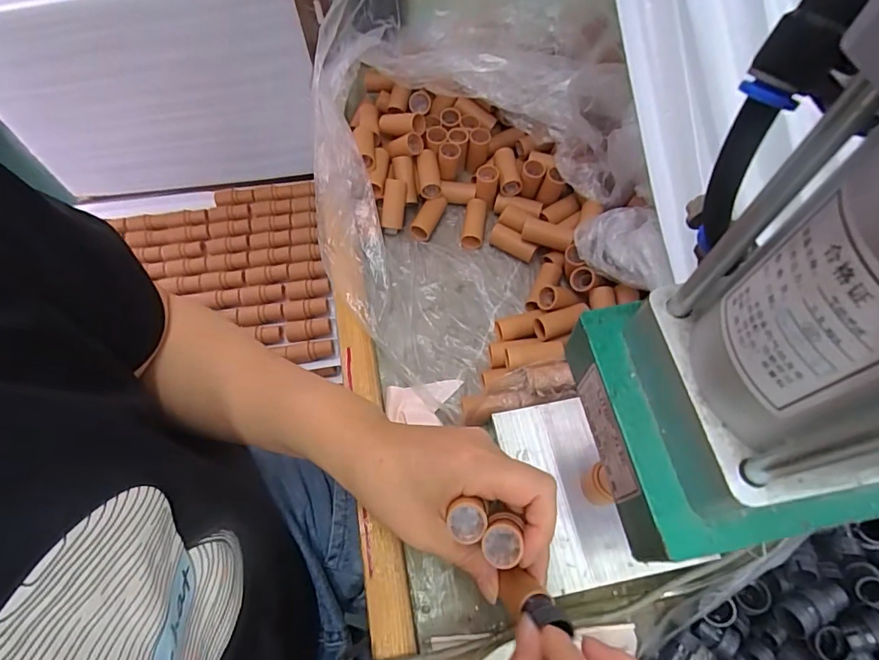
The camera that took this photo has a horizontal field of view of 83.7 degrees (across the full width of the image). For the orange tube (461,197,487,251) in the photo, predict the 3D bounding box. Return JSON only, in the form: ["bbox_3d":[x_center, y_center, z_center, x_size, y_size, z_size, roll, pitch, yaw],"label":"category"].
[{"bbox_3d":[0.034,-0.103,0.479,0.020,0.019,0.047,7,65,5],"label":"orange tube"}]

